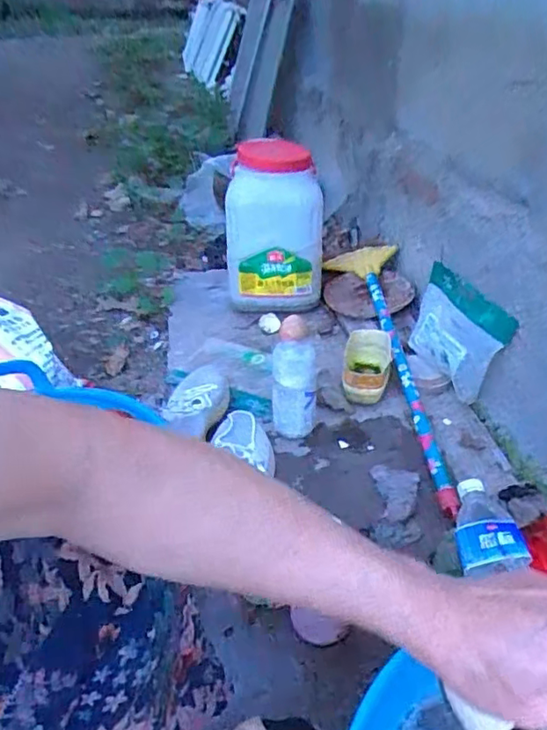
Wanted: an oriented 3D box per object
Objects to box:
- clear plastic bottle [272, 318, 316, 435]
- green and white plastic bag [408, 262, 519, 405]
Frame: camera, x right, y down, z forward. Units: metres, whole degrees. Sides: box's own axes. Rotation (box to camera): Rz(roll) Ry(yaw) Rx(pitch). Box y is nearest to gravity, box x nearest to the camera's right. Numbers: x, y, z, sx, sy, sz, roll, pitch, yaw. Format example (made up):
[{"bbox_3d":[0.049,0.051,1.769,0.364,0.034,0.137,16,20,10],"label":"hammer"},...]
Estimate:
[{"bbox_3d":[0.032,0.020,0.877,0.067,0.196,0.062,3,33,3],"label":"clear plastic bottle"},{"bbox_3d":[0.299,-0.062,0.984,0.025,0.152,0.225,9,28,-23],"label":"green and white plastic bag"}]

